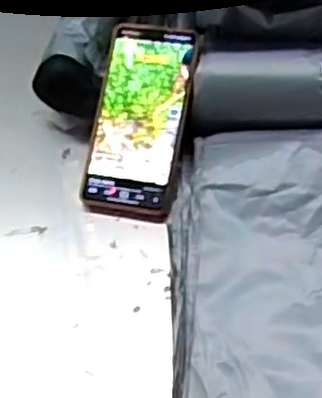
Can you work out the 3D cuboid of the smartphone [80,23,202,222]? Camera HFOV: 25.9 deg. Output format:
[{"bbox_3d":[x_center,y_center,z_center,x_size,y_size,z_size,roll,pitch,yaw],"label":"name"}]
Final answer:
[{"bbox_3d":[-0.019,-0.068,0.609,0.081,0.013,0.168,8,81,12],"label":"smartphone"}]

